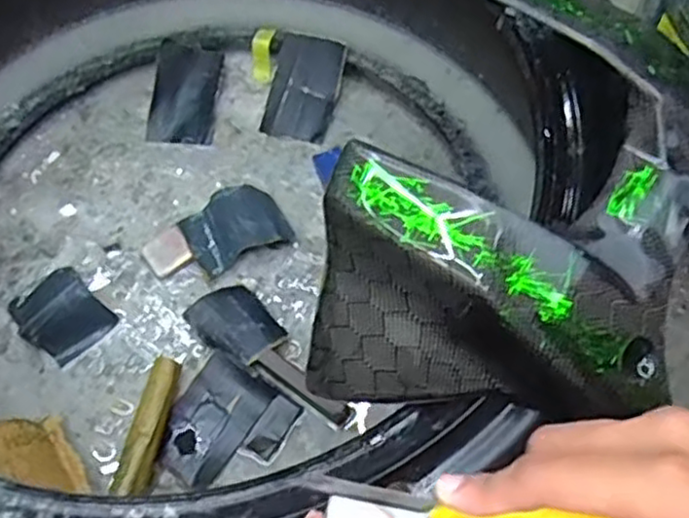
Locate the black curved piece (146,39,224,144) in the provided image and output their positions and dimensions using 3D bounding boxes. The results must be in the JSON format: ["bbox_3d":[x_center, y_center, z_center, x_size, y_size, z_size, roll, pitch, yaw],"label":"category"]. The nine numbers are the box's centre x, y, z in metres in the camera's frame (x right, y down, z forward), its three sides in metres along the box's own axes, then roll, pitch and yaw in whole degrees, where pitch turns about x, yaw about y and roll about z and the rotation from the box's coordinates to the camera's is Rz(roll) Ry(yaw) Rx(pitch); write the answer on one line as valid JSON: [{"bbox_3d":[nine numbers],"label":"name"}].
[{"bbox_3d":[-0.173,-0.180,0.774,0.069,0.014,0.112,6,77,-8],"label":"black curved piece"}]

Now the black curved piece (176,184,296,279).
[{"bbox_3d":[-0.107,-0.031,0.700,0.093,0.032,0.079,-26,67,-13],"label":"black curved piece"}]

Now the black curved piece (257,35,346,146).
[{"bbox_3d":[-0.044,-0.187,0.772,0.075,0.008,0.115,14,83,12],"label":"black curved piece"}]

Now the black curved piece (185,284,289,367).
[{"bbox_3d":[-0.100,0.061,0.658,0.076,0.024,0.063,41,70,18],"label":"black curved piece"}]

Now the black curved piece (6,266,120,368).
[{"bbox_3d":[-0.267,0.046,0.654,0.088,0.039,0.072,41,70,18],"label":"black curved piece"}]

